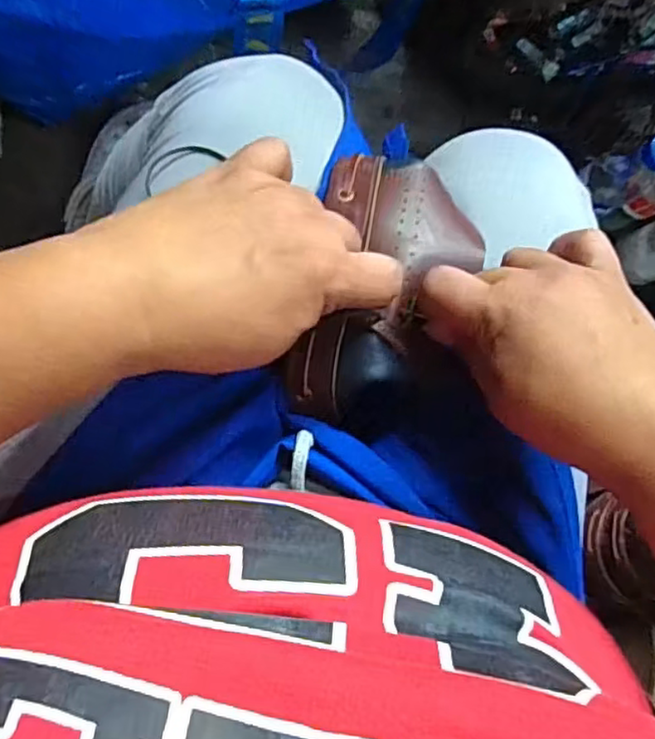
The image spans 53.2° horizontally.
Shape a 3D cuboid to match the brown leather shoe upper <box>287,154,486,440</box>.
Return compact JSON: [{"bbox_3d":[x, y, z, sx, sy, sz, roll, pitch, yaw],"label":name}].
[{"bbox_3d":[0.031,-0.039,0.339,0.085,0.046,0.142,10,85,-9],"label":"brown leather shoe upper"}]

